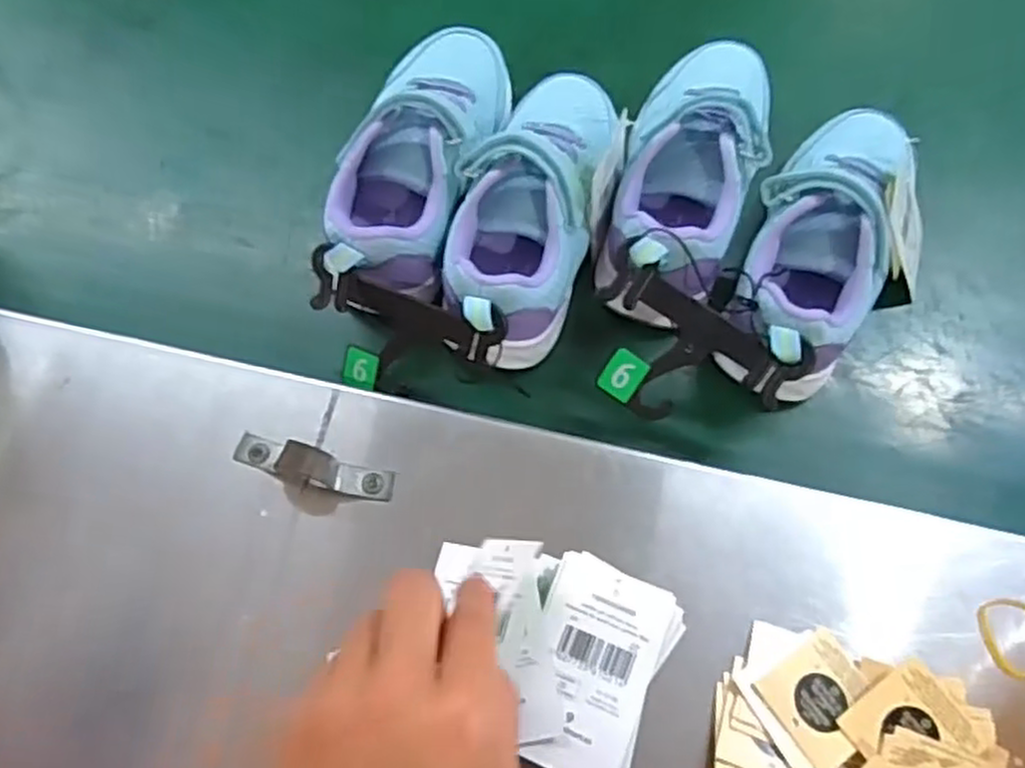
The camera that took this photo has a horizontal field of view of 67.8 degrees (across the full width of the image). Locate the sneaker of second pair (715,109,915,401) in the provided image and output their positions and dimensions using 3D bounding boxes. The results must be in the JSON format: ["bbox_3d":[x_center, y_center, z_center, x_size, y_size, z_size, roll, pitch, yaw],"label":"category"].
[{"bbox_3d":[0.162,-0.079,0.403,0.065,0.076,0.173,23,69,5],"label":"sneaker of second pair"}]

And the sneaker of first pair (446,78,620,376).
[{"bbox_3d":[0.009,-0.098,0.405,0.069,0.067,0.173,15,68,6],"label":"sneaker of first pair"}]

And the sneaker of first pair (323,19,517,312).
[{"bbox_3d":[-0.043,-0.125,0.421,0.083,0.077,0.183,15,68,6],"label":"sneaker of first pair"}]

